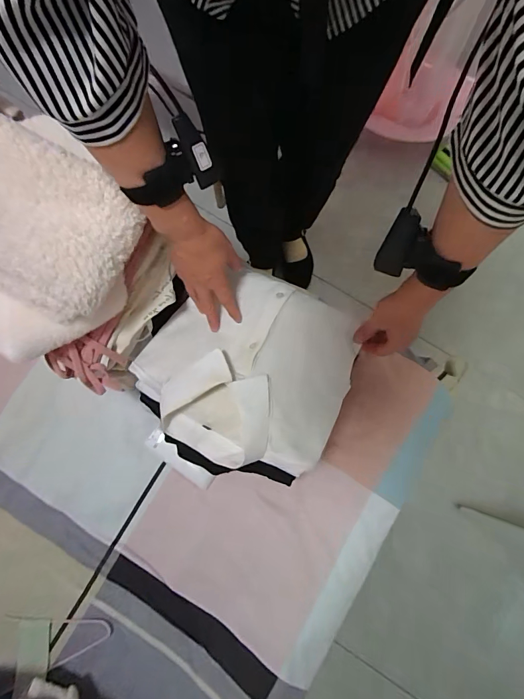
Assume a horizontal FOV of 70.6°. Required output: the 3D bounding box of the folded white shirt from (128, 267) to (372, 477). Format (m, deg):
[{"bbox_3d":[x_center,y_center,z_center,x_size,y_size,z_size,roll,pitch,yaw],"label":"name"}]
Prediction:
[{"bbox_3d":[-0.023,0.023,0.531,0.279,0.046,0.265,24,79,5],"label":"folded white shirt"}]

